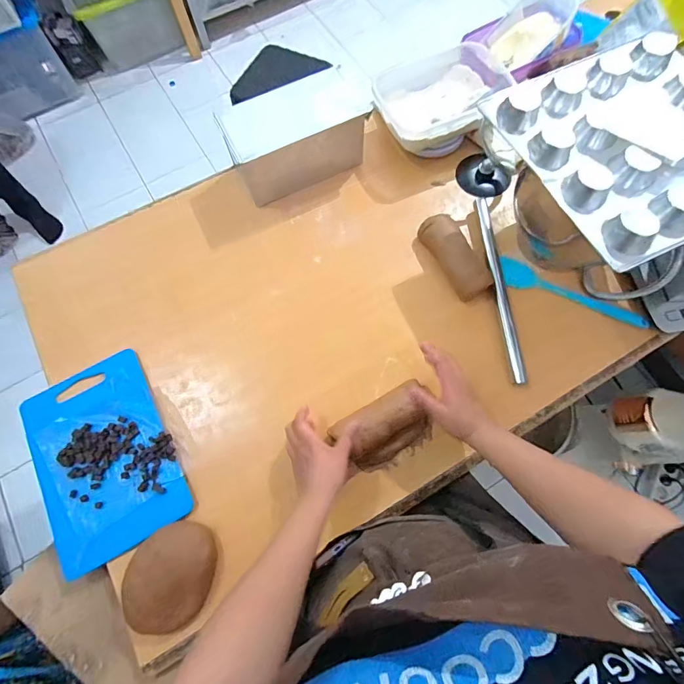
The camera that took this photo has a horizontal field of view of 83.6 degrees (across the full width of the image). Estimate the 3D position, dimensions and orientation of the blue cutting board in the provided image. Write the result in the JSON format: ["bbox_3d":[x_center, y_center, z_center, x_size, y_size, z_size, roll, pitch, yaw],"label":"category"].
[{"bbox_3d":[-0.374,0.174,0.596,0.200,0.009,0.295,-29,73,-9],"label":"blue cutting board"}]

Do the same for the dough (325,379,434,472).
[{"bbox_3d":[0.067,0.131,0.569,0.131,0.057,0.092,-28,73,-9],"label":"dough"}]

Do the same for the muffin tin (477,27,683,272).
[{"bbox_3d":[0.386,-0.275,0.510,0.288,0.048,0.315,-25,72,-7],"label":"muffin tin"}]

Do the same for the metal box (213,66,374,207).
[{"bbox_3d":[-0.084,-0.392,0.732,0.263,0.123,0.136,-30,73,-9],"label":"metal box"}]

